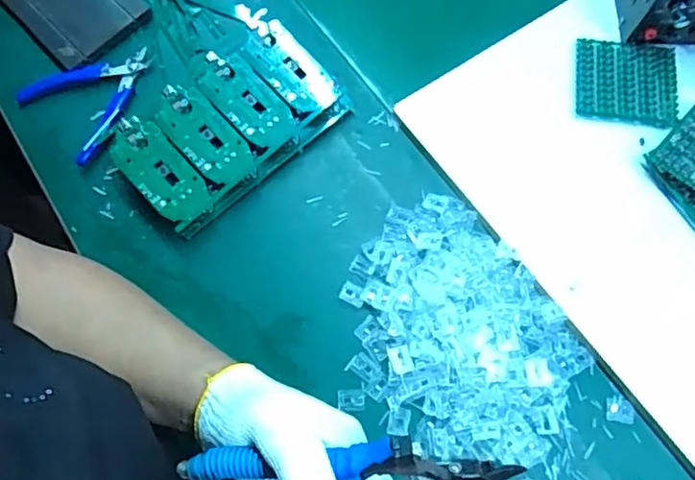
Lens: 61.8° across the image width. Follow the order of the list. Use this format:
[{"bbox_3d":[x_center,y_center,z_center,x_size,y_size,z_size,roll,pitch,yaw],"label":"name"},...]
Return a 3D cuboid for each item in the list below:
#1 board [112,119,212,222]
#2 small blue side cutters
[{"bbox_3d":[-0.155,-0.057,0.477,0.043,0.012,0.099,-42,82,-10],"label":"board"},{"bbox_3d":[-0.219,-0.128,0.516,0.111,0.022,0.087,-41,74,-13],"label":"small blue side cutters"}]

